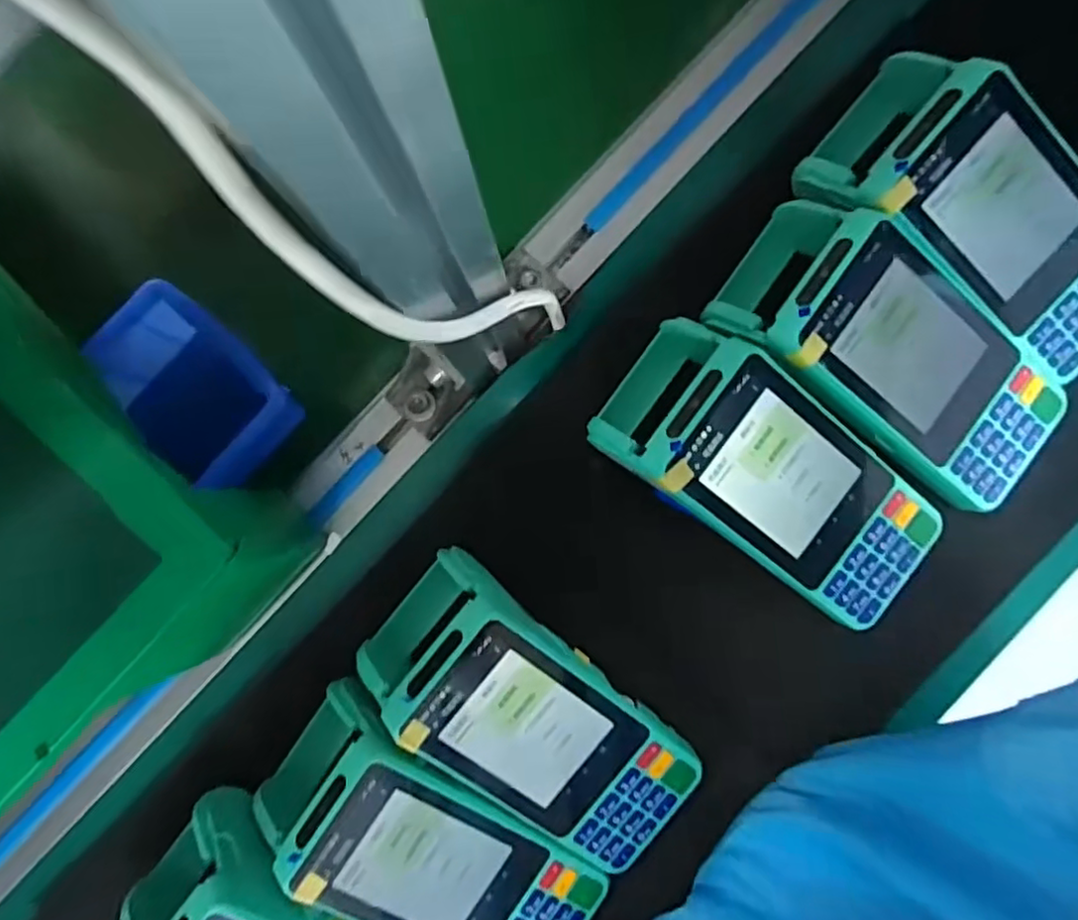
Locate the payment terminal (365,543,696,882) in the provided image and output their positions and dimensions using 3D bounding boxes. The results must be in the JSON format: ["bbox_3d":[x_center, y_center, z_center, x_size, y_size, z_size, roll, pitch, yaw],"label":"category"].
[{"bbox_3d":[-0.003,0.125,0.313,0.172,0.067,0.079,38,89,5],"label":"payment terminal"}]

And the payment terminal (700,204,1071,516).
[{"bbox_3d":[0.171,-0.049,0.301,0.172,0.049,0.083,35,89,5],"label":"payment terminal"}]

